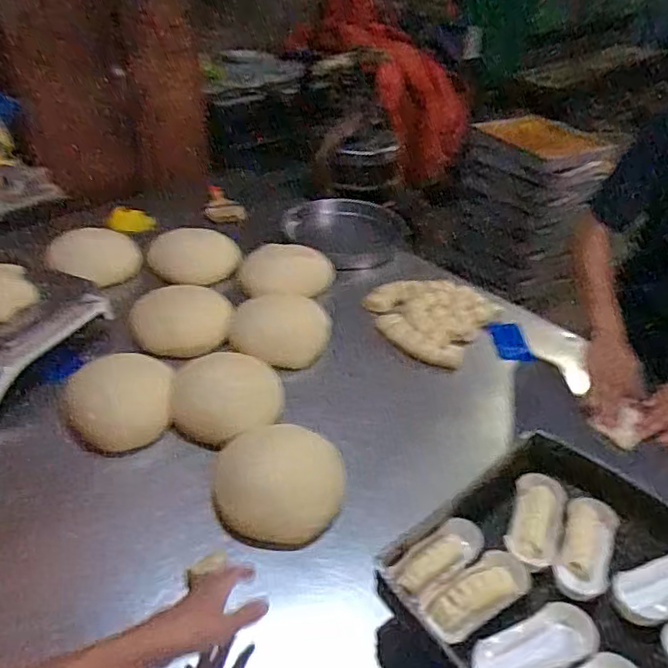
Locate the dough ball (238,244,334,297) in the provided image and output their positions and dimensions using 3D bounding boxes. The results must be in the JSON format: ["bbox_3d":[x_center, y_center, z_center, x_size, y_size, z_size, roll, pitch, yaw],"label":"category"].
[{"bbox_3d":[-0.115,-0.155,1.482,0.223,0.075,0.195,0,36,-6],"label":"dough ball"}]

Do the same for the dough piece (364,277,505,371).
[{"bbox_3d":[0.216,-0.044,1.336,0.251,0.050,0.279,-25,43,-28],"label":"dough piece"}]

